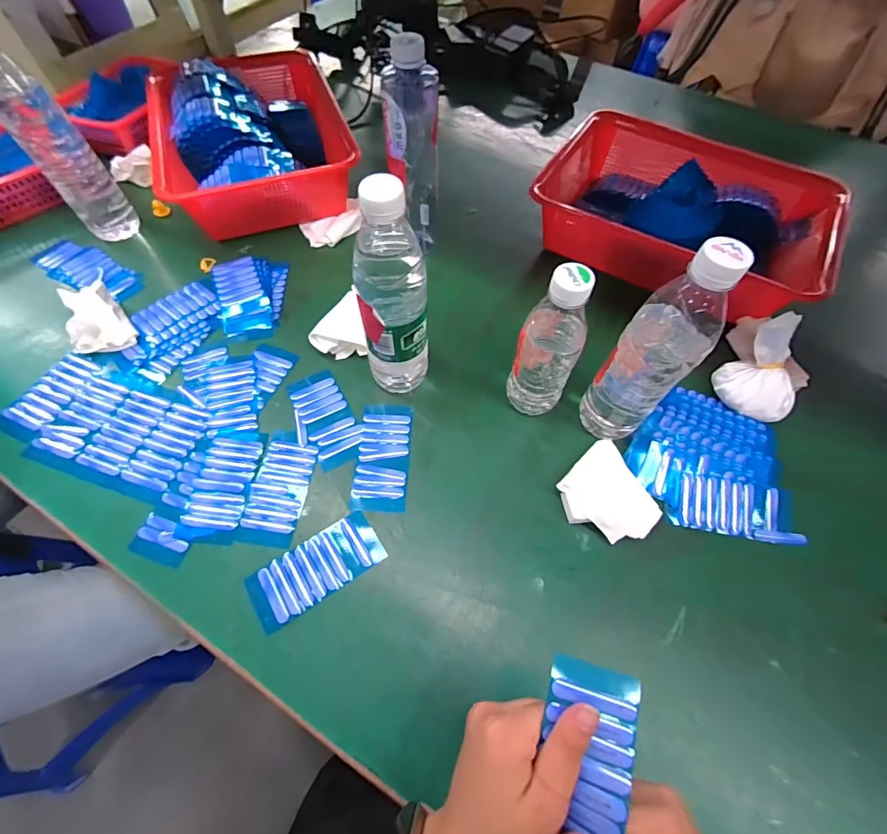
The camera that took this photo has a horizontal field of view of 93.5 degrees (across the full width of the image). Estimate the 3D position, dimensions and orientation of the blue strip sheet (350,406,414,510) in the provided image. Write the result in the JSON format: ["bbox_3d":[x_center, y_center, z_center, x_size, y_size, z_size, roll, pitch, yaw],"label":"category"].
[{"bbox_3d":[-0.064,0.040,0.445,0.054,0.006,0.122,2,63,0],"label":"blue strip sheet"}]

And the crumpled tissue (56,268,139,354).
[{"bbox_3d":[-0.422,-0.125,0.501,0.063,0.034,0.123,-35,69,-17],"label":"crumpled tissue"}]

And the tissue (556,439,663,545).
[{"bbox_3d":[0.158,0.073,0.416,0.081,0.017,0.099,-15,64,-8],"label":"tissue"}]

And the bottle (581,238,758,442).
[{"bbox_3d":[0.183,-0.052,0.367,0.055,0.217,0.065,-40,70,-18],"label":"bottle"}]

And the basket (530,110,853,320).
[{"bbox_3d":[0.321,-0.278,0.573,0.344,0.092,0.249,28,66,13],"label":"basket"}]

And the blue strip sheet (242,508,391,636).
[{"bbox_3d":[-0.117,0.139,0.387,0.119,0.004,0.054,-30,68,-17],"label":"blue strip sheet"}]

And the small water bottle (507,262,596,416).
[{"bbox_3d":[0.100,-0.064,0.402,0.060,0.171,0.052,25,65,11],"label":"small water bottle"}]

